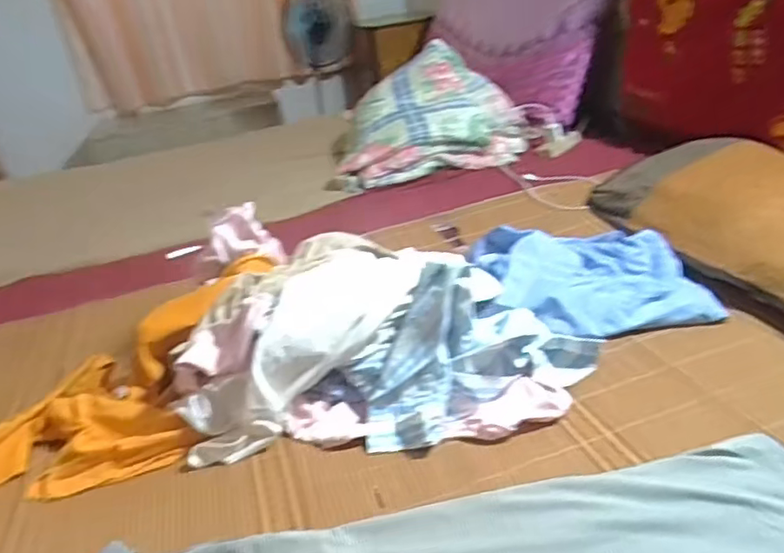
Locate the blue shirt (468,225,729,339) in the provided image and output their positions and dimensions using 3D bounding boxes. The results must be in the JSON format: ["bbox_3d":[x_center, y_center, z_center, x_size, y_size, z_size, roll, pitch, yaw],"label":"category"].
[{"bbox_3d":[0.307,-0.008,0.957,0.318,0.062,0.242,-7,28,0],"label":"blue shirt"}]

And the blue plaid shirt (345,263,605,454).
[{"bbox_3d":[0.099,0.065,0.768,0.316,0.152,0.131,-20,29,-21],"label":"blue plaid shirt"}]

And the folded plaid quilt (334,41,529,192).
[{"bbox_3d":[0.100,-0.461,1.681,0.480,0.232,0.432,-9,27,-1],"label":"folded plaid quilt"}]

